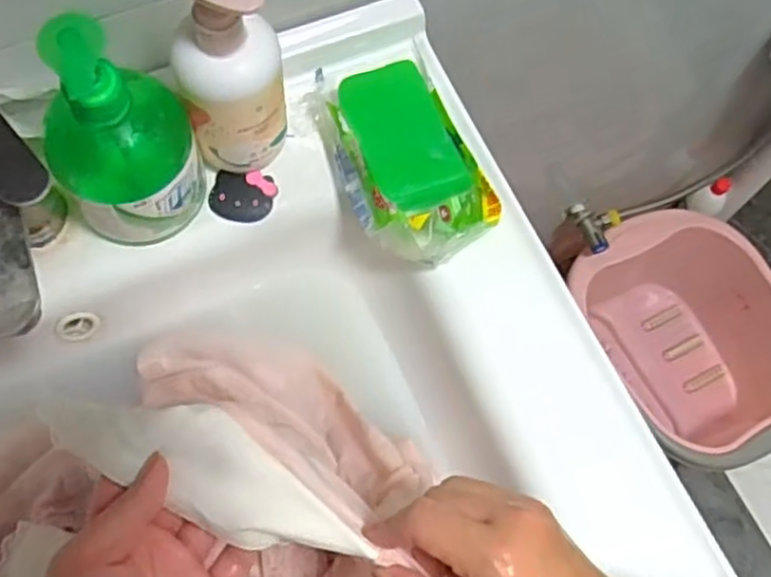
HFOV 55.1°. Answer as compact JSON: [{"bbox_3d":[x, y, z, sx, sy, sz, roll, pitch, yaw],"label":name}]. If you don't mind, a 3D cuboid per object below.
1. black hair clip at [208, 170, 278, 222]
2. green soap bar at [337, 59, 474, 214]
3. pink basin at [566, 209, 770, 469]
[{"bbox_3d":[-0.096,-0.063,0.496,0.042,0.010,0.033,4,68,-1],"label":"black hair clip"},{"bbox_3d":[0.012,-0.103,0.495,0.056,0.021,0.100,-21,71,-11],"label":"green soap bar"},{"bbox_3d":[0.493,0.101,1.244,0.292,0.263,0.384,-23,71,-11],"label":"pink basin"}]

